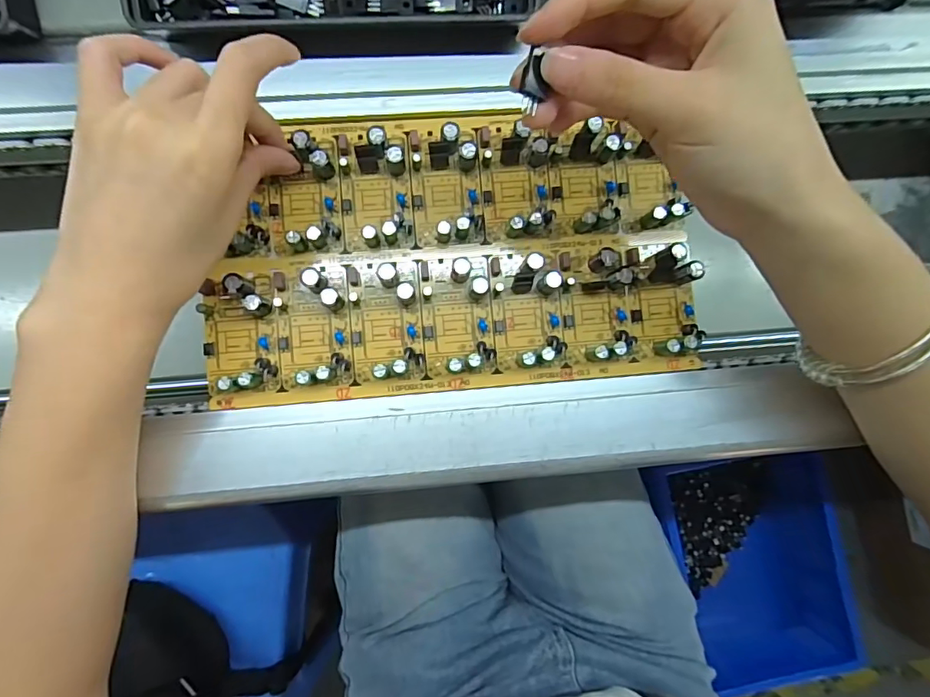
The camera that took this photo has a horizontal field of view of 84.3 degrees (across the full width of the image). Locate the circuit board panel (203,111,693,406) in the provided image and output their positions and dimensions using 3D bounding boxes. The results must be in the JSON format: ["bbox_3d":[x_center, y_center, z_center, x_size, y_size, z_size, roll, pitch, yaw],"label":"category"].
[{"bbox_3d":[-0.008,-0.052,0.273,0.253,0.021,0.146,-4,87,-5],"label":"circuit board panel"}]

